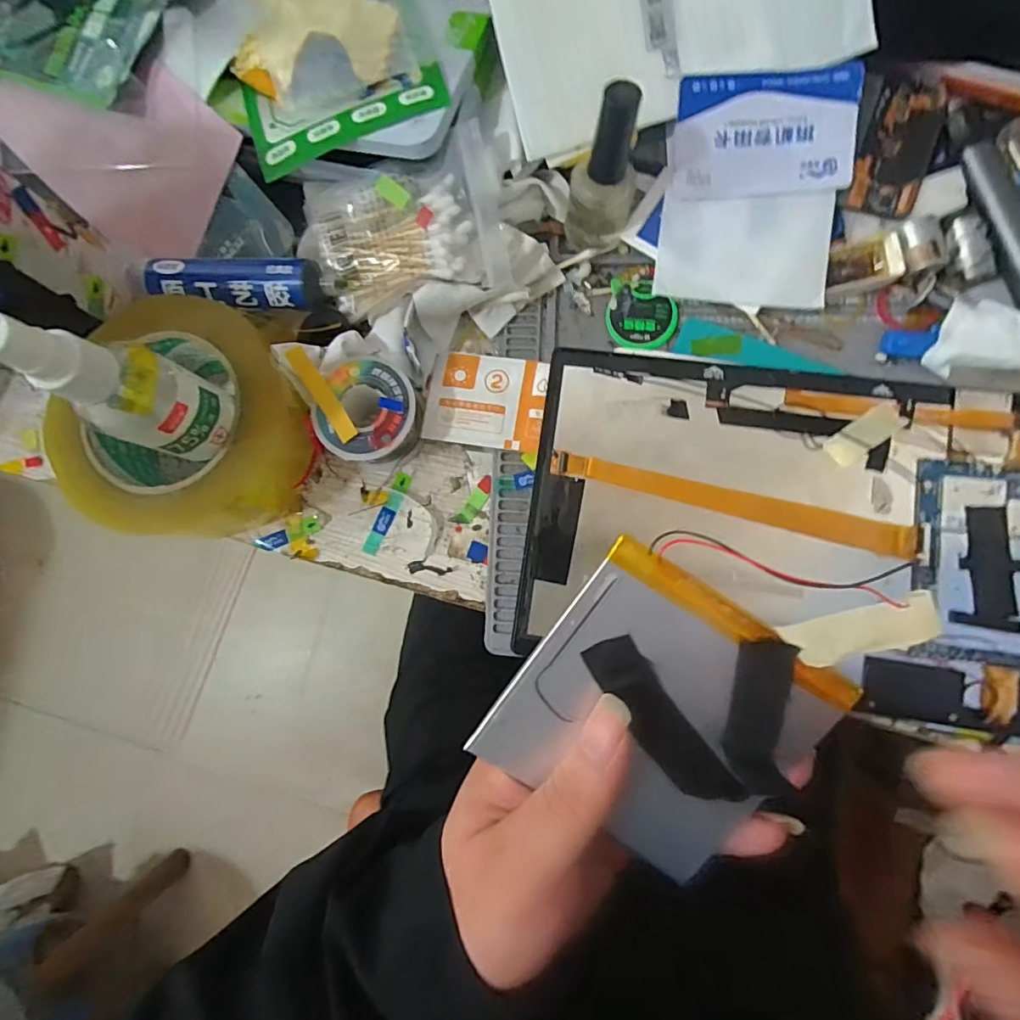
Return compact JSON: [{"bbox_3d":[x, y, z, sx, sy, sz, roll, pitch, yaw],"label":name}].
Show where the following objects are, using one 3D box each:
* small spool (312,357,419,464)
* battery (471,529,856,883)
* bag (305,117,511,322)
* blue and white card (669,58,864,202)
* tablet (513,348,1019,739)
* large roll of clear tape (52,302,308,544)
[{"bbox_3d":[-0.074,-0.050,0.279,0.049,0.034,0.052,-1,83,5],"label":"small spool"},{"bbox_3d":[0.050,0.071,0.177,0.094,0.004,0.093,33,102,-1],"label":"battery"},{"bbox_3d":[-0.055,-0.148,0.264,0.098,0.018,0.078,-13,82,3],"label":"bag"},{"bbox_3d":[0.126,-0.188,0.259,0.085,0.006,0.055,0,107,6],"label":"blue and white card"},{"bbox_3d":[0.130,0.009,0.255,0.237,0.015,0.153,8,84,6],"label":"tablet"},{"bbox_3d":[-0.165,-0.045,0.277,0.109,0.051,0.115,-1,83,5],"label":"large roll of clear tape"}]

